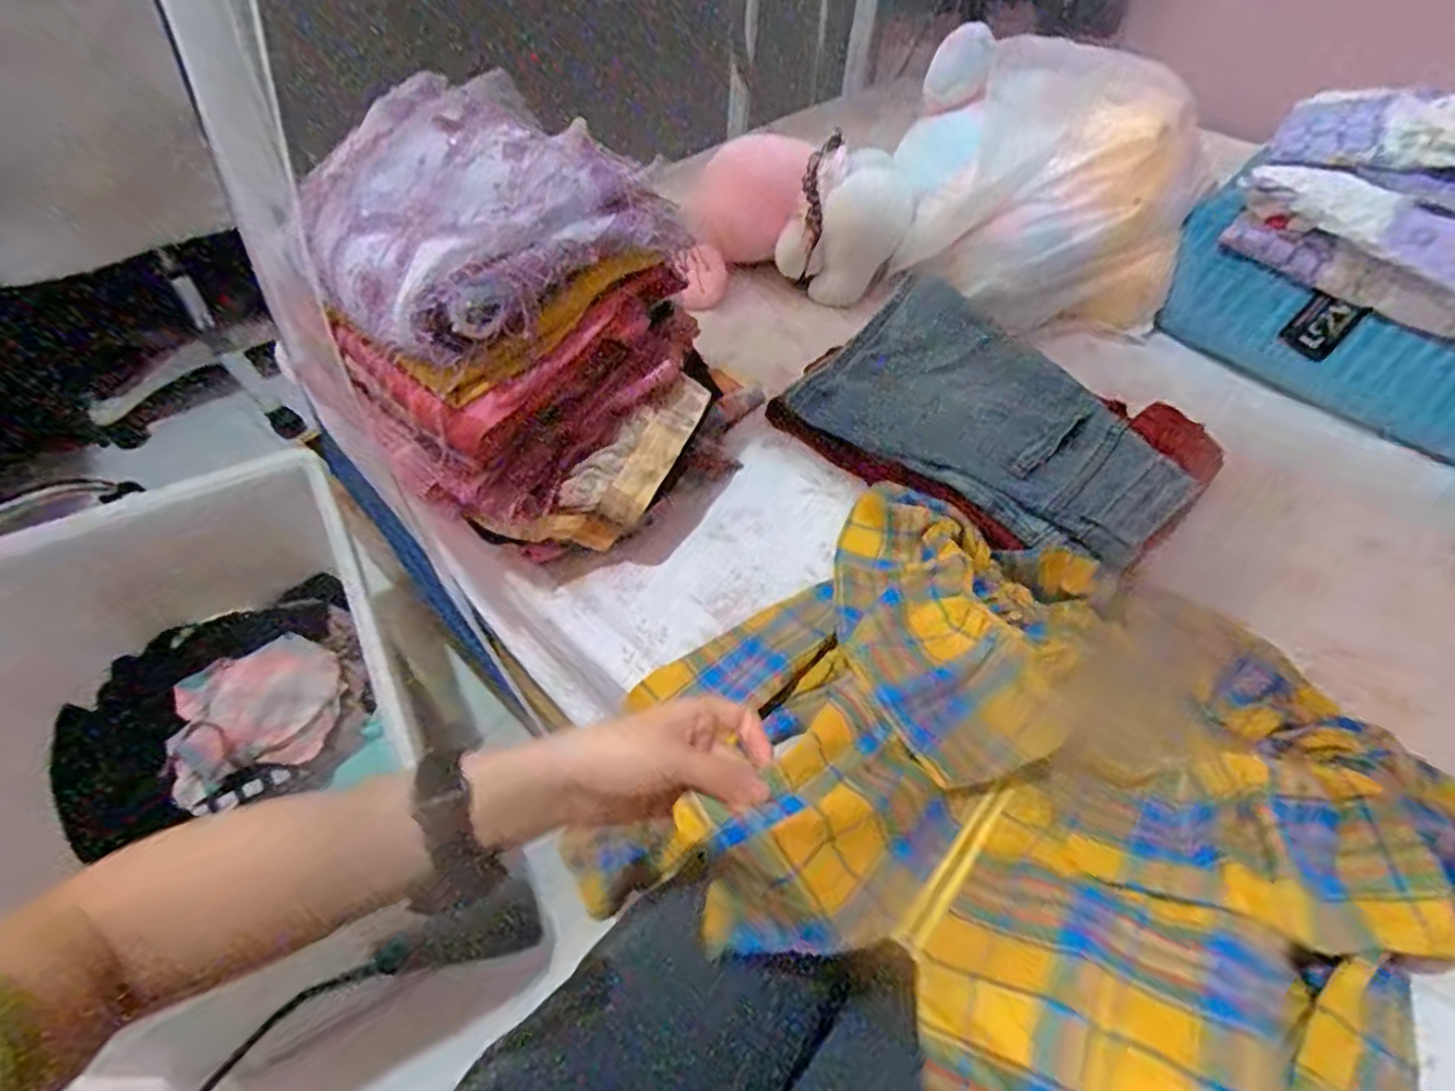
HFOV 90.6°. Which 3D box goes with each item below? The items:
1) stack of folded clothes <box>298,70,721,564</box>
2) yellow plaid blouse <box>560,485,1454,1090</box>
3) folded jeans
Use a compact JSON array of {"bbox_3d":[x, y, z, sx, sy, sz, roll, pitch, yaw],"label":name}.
[{"bbox_3d":[-0.167,-0.172,0.572,0.259,0.255,0.235,31,55,23],"label":"stack of folded clothes"},{"bbox_3d":[0.213,0.131,0.466,0.449,0.135,0.457,-34,55,-22],"label":"yellow plaid blouse"},{"bbox_3d":[0.256,-0.123,0.687,0.224,0.054,0.347,-36,58,-28],"label":"folded jeans"}]

